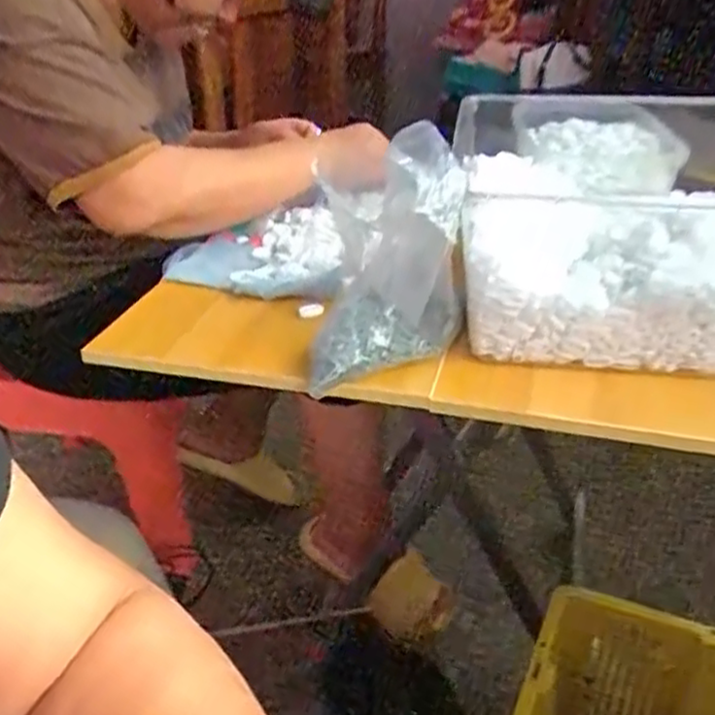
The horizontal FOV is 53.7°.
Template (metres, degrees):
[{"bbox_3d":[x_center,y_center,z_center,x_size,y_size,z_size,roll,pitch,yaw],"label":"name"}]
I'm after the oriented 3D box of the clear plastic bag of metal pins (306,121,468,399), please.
[{"bbox_3d":[0.020,-0.069,0.524,0.112,0.173,0.084,6,32,14],"label":"clear plastic bag of metal pins"}]

